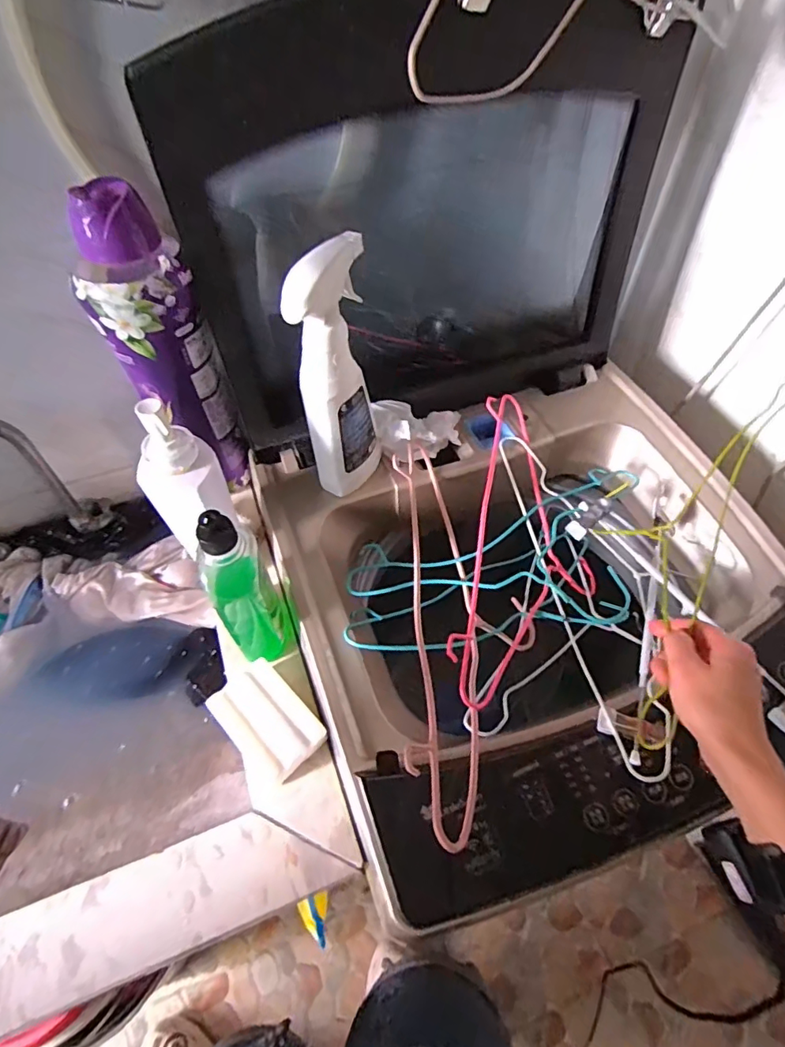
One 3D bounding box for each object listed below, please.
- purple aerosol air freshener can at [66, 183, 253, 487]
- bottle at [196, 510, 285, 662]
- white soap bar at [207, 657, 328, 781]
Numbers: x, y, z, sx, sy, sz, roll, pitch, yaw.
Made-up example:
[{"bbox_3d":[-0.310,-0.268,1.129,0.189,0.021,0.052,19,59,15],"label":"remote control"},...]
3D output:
[{"bbox_3d":[-0.243,-0.171,0.553,0.110,0.311,0.076,-4,54,-2],"label":"purple aerosol air freshener can"},{"bbox_3d":[-0.138,0.061,0.479,0.052,0.186,0.064,-18,56,-12],"label":"bottle"},{"bbox_3d":[-0.120,0.189,0.506,0.107,0.029,0.069,38,63,25],"label":"white soap bar"}]

